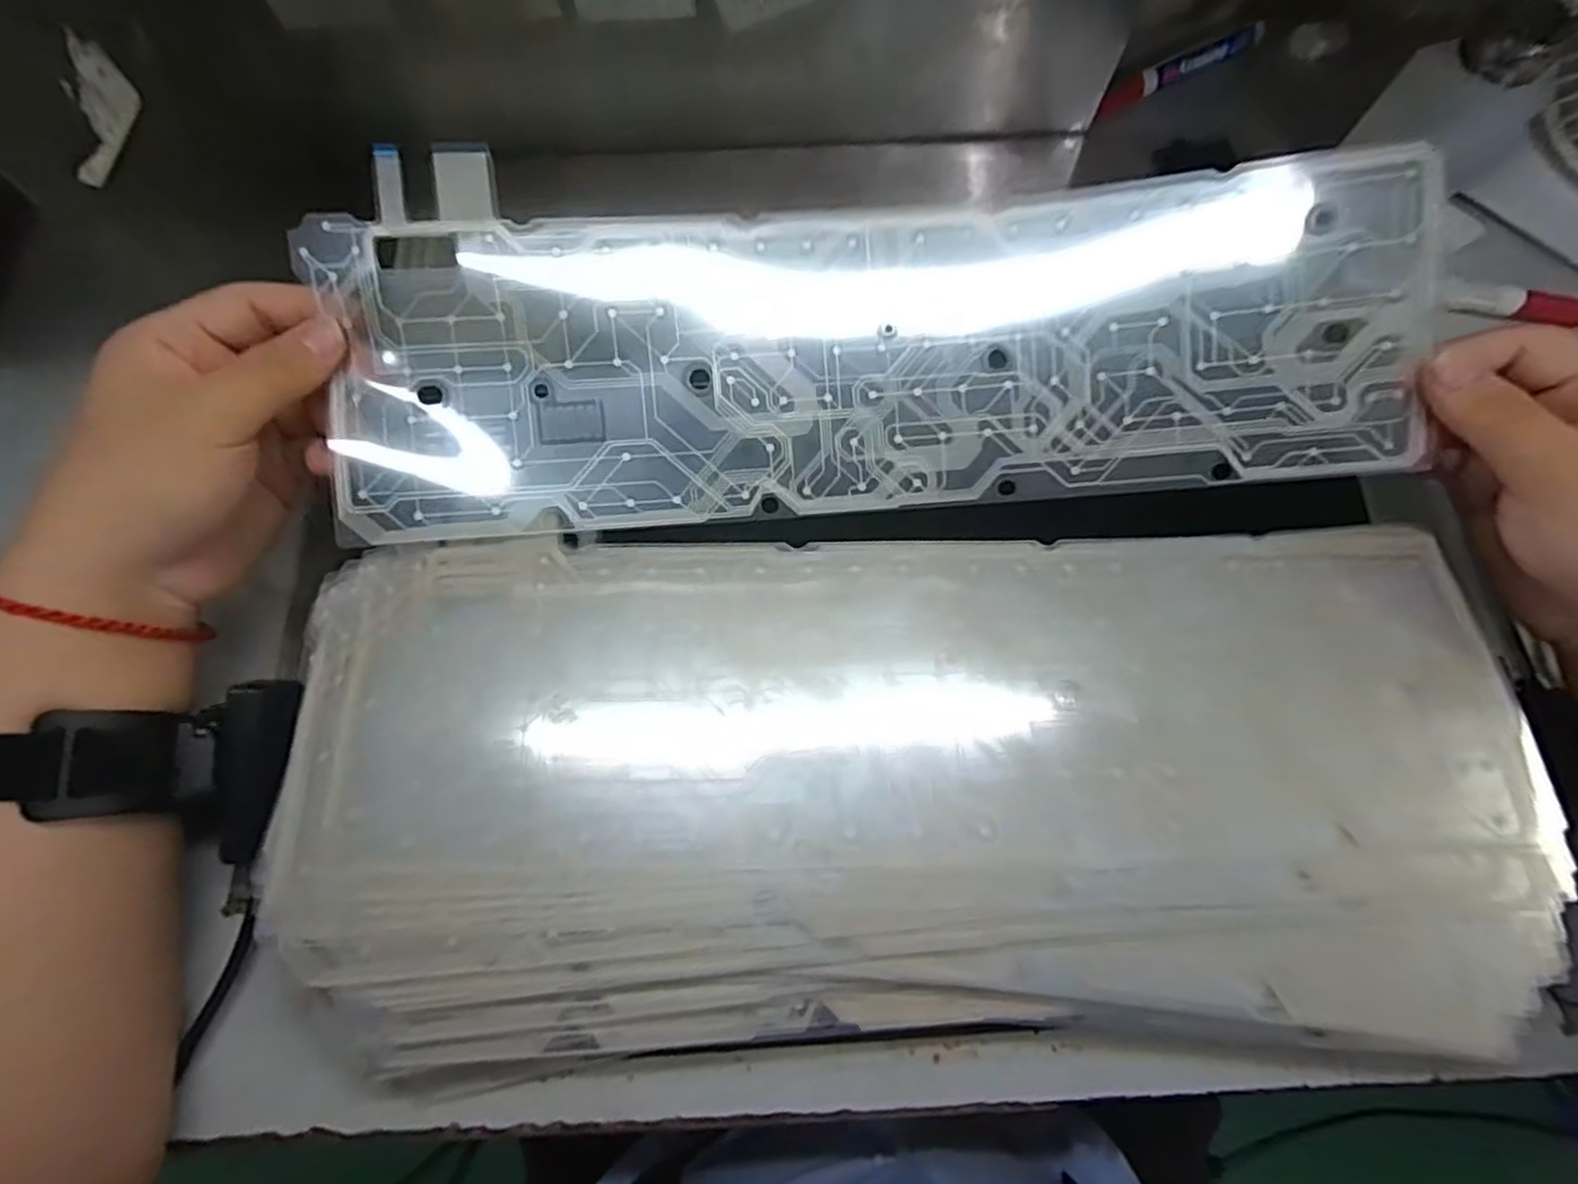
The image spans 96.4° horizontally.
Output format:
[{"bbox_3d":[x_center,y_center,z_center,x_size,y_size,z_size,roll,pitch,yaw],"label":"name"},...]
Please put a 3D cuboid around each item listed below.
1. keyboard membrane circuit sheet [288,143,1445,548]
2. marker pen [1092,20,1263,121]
[{"bbox_3d":[0.033,-0.099,0.284,0.413,0.032,0.130,-4,96,-1],"label":"keyboard membrane circuit sheet"},{"bbox_3d":[0.248,-0.329,0.446,0.121,0.014,0.015,-27,73,-9],"label":"marker pen"}]

